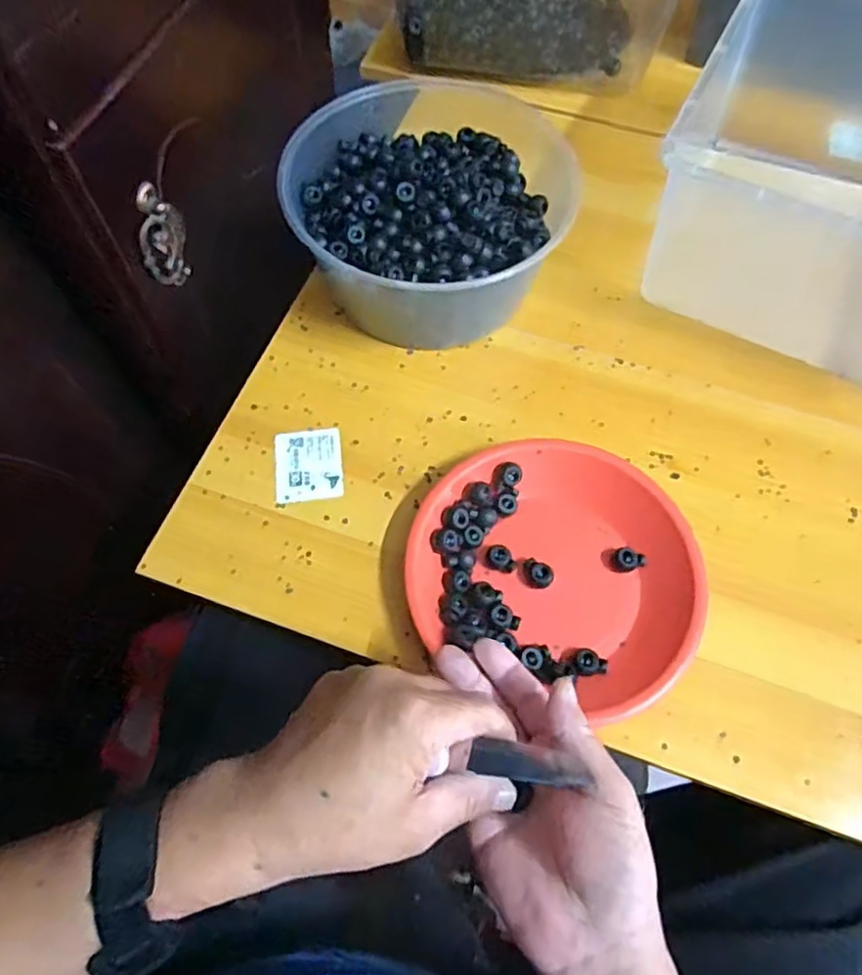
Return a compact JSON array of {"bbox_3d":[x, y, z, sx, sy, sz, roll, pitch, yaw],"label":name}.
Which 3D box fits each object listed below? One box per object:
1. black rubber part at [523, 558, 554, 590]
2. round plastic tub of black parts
[{"bbox_3d":[0.076,0.061,0.449,0.022,0.013,0.017,19,65,7],"label":"black rubber part"},{"bbox_3d":[0.004,-0.231,0.536,0.203,0.115,0.220,1,65,-2],"label":"round plastic tub of black parts"}]

